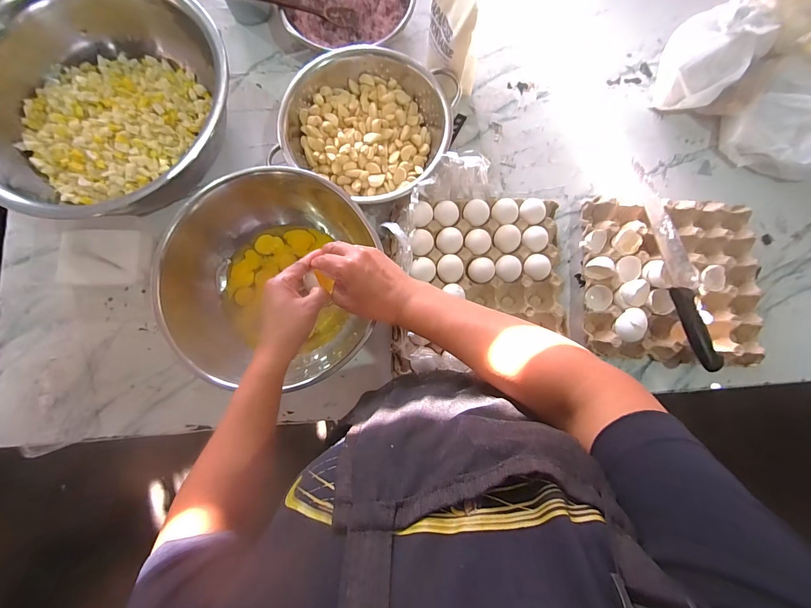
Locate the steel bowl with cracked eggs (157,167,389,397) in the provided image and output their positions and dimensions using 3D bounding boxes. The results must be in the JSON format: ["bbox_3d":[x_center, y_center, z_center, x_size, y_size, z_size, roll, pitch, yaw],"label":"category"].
[{"bbox_3d":[-0.189,-0.057,0.560,0.295,0.126,0.262,8,81,1],"label":"steel bowl with cracked eggs"}]

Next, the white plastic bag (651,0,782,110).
[{"bbox_3d":[0.526,-0.437,0.625,0.180,0.121,0.135,-42,83,-7],"label":"white plastic bag"}]

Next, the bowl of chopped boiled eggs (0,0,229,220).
[{"bbox_3d":[-0.470,-0.320,0.584,0.391,0.148,0.352,-2,80,0],"label":"bowl of chopped boiled eggs"}]

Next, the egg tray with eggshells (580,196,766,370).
[{"bbox_3d":[0.432,-0.044,0.590,0.280,0.054,0.273,3,80,0],"label":"egg tray with eggshells"}]

